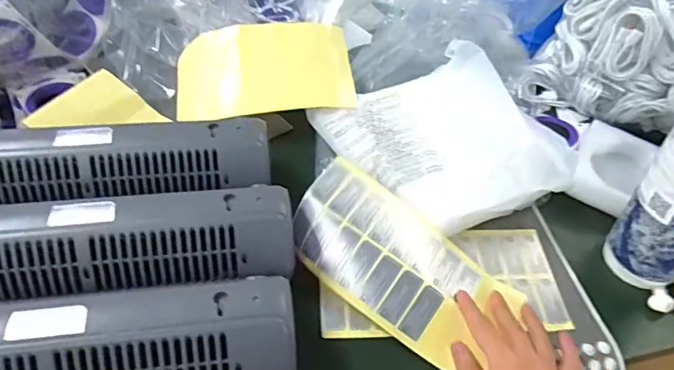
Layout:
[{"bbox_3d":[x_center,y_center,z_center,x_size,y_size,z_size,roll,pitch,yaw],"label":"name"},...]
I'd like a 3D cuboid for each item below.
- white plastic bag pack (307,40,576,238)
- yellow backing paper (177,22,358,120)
[{"bbox_3d":[0.114,-0.049,0.527,0.220,0.052,0.219,-20,53,-20],"label":"white plastic bag pack"},{"bbox_3d":[-0.084,-0.130,0.582,0.196,0.097,0.018,-5,11,4],"label":"yellow backing paper"}]

